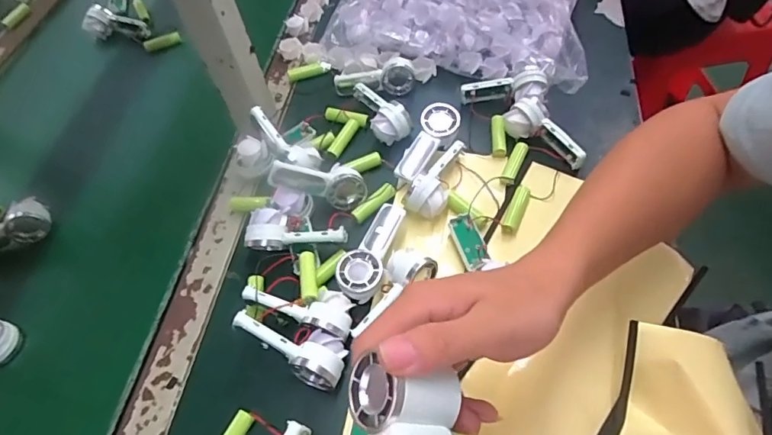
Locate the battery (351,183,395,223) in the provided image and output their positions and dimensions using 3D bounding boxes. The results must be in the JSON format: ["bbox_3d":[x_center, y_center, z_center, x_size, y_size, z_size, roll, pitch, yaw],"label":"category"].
[{"bbox_3d":[-0.012,-0.015,0.486,0.051,0.011,0.013,-39,61,-19],"label":"battery"}]

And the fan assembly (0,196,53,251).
[{"bbox_3d":[-0.399,0.015,0.519,0.090,0.036,0.028,-28,43,-2],"label":"fan assembly"}]

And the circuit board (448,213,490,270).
[{"bbox_3d":[0.075,0.021,0.454,0.022,0.008,0.054,-24,60,6],"label":"circuit board"}]

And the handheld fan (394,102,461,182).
[{"bbox_3d":[0.044,-0.073,0.507,0.038,0.039,0.088,19,60,18],"label":"handheld fan"}]

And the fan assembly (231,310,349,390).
[{"bbox_3d":[-0.077,0.102,0.395,0.092,0.031,0.037,26,61,-2],"label":"fan assembly"}]

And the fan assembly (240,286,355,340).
[{"bbox_3d":[-0.071,0.076,0.422,0.093,0.037,0.036,13,59,15],"label":"fan assembly"}]

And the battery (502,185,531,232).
[{"bbox_3d":[0.126,-0.008,0.476,0.016,0.013,0.050,20,61,18],"label":"battery"}]

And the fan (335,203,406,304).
[{"bbox_3d":[-0.013,0.030,0.444,0.037,0.024,0.094,16,59,16],"label":"fan"}]

